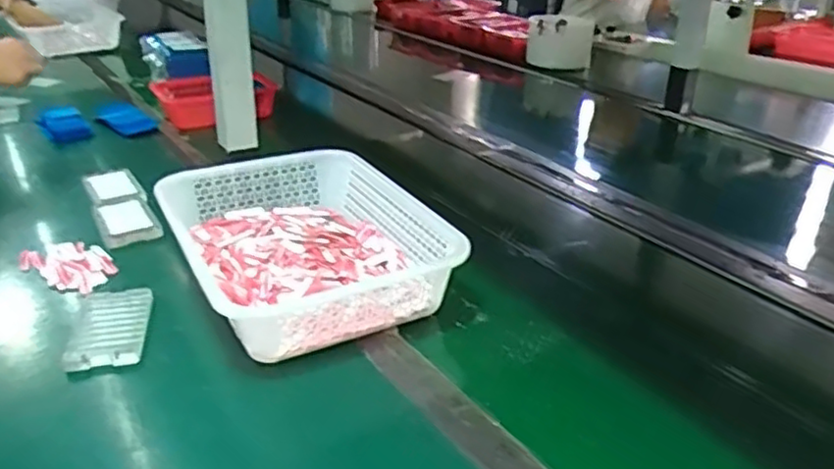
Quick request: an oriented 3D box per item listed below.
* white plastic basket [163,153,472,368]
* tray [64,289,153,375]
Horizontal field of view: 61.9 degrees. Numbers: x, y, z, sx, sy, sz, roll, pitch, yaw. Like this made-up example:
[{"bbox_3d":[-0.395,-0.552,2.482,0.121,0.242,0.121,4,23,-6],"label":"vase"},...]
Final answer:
[{"bbox_3d":[-0.132,0.007,0.816,0.272,0.080,0.342,-12,30,-24],"label":"white plastic basket"},{"bbox_3d":[-0.312,0.094,0.705,0.071,0.016,0.127,-6,28,-13],"label":"tray"}]

